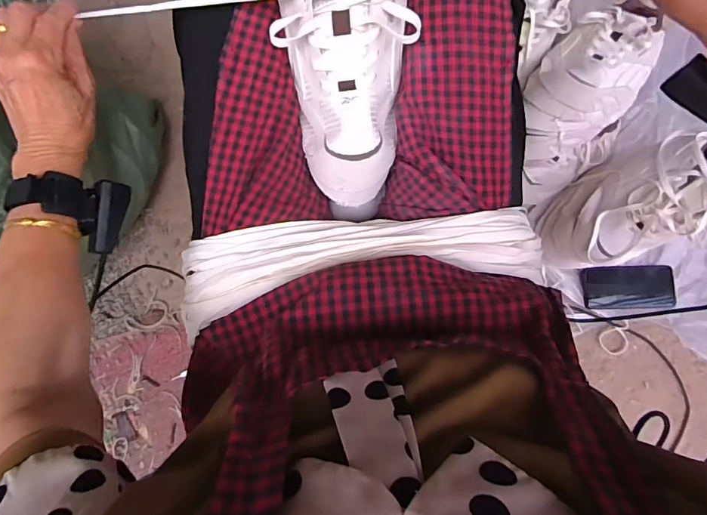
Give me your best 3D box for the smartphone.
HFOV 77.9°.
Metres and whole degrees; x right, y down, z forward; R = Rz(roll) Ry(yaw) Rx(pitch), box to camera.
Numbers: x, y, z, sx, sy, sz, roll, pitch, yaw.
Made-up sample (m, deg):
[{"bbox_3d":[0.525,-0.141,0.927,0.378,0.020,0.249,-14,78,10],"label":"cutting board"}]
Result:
[{"bbox_3d":[0.497,0.054,0.786,0.156,0.013,0.075,-1,94,2],"label":"smartphone"}]

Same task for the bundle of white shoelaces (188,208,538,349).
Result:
[{"bbox_3d":[0.001,0.000,0.402,0.338,0.050,0.095,-10,78,-1],"label":"bundle of white shoelaces"}]

